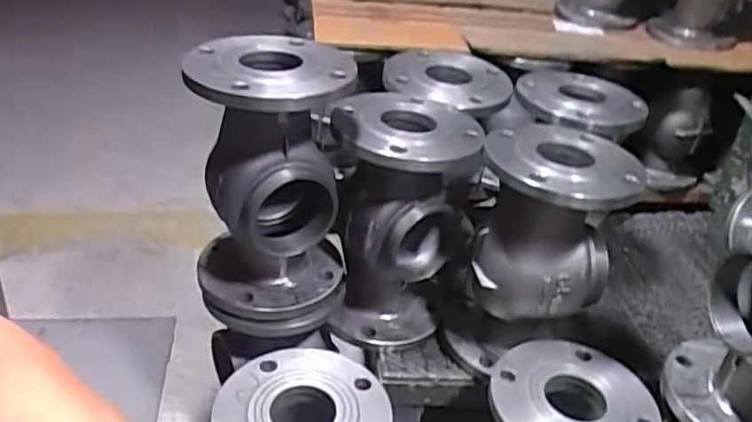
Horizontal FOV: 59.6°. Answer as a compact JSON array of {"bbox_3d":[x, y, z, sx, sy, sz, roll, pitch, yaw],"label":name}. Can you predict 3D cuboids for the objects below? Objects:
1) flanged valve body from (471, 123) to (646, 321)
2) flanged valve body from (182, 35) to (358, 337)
[{"bbox_3d":[0.197,0.010,0.768,0.161,0.184,0.144,5,32,-1],"label":"flanged valve body"},{"bbox_3d":[-0.118,-0.031,0.741,0.165,0.291,0.166,-1,33,-10],"label":"flanged valve body"}]

